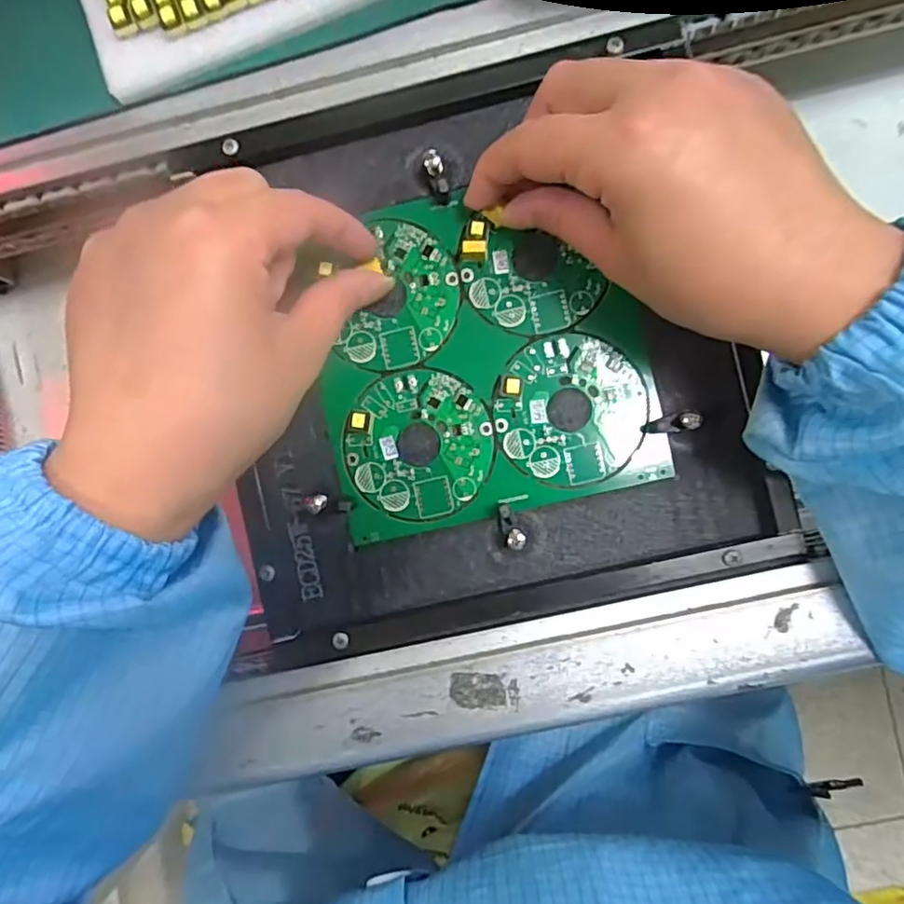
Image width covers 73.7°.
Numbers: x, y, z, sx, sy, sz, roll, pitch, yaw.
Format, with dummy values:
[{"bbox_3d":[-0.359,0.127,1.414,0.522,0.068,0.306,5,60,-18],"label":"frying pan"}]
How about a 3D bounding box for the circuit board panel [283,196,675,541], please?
[{"bbox_3d":[0.012,-0.041,0.268,0.143,0.010,0.138,-12,93,6],"label":"circuit board panel"}]

